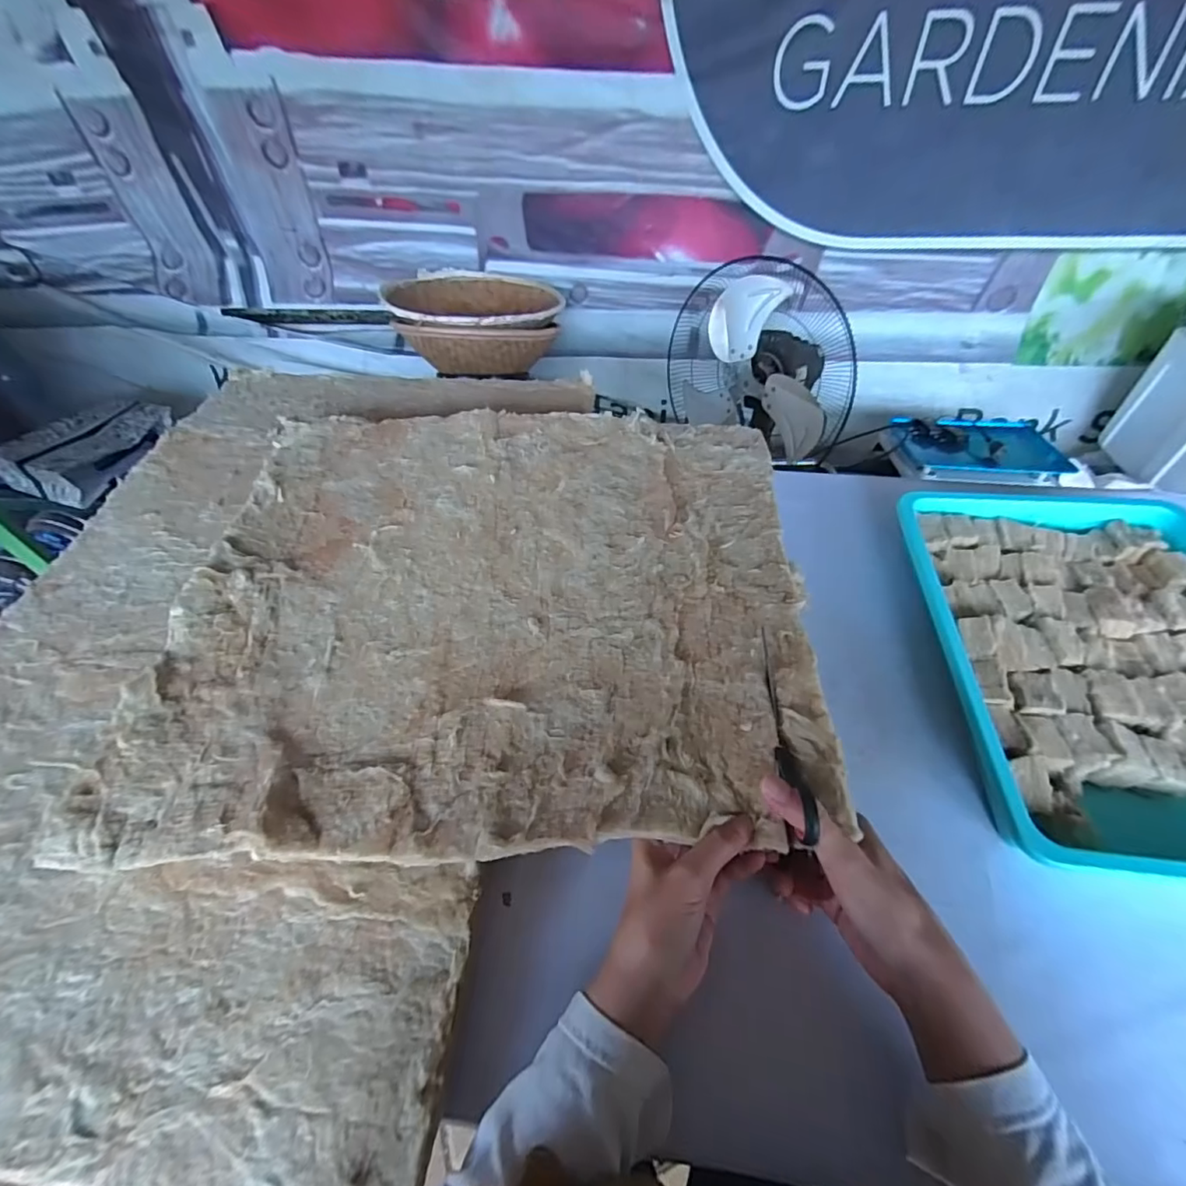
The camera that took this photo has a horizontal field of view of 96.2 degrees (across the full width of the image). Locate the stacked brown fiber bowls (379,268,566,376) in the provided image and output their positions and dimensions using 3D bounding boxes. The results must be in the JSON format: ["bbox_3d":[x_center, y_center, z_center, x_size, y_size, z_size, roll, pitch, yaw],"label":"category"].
[{"bbox_3d":[-0.289,-0.685,1.314,0.408,0.136,0.400,-1,49,1],"label":"stacked brown fiber bowls"}]

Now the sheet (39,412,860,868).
[{"bbox_3d":[-0.085,-0.019,0.485,0.527,0.034,0.476,0,49,2],"label":"sheet"}]

